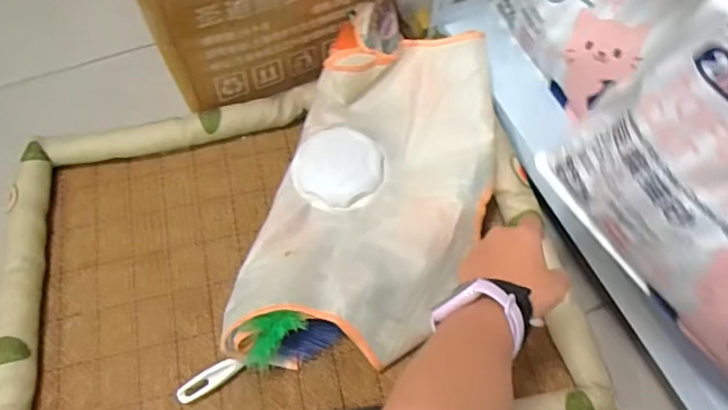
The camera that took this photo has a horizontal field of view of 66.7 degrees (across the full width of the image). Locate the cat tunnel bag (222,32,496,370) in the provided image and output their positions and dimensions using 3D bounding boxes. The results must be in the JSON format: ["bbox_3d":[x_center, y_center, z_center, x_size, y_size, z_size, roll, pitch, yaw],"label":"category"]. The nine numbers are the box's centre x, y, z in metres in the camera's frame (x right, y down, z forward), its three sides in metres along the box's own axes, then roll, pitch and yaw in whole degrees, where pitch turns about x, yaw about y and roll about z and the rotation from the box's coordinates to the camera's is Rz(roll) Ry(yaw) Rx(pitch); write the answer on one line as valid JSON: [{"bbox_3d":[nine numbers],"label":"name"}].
[{"bbox_3d":[0.010,-0.019,0.607,0.239,0.090,0.381,12,69,17],"label":"cat tunnel bag"}]

